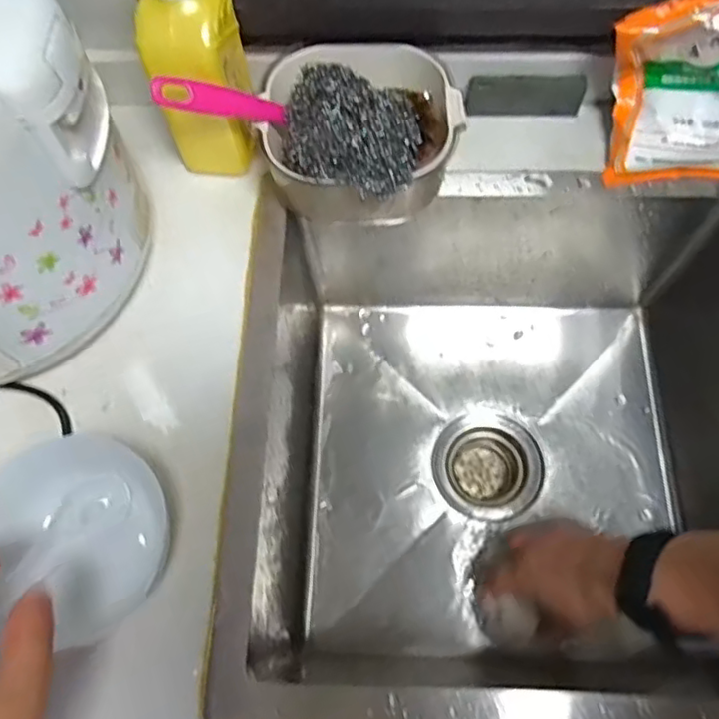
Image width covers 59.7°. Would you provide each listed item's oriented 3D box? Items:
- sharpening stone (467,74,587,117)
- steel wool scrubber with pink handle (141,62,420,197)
[{"bbox_3d":[0.148,-0.237,0.562,0.099,0.037,0.013,5,47,5],"label":"sharpening stone"},{"bbox_3d":[-0.042,-0.189,0.468,0.180,0.055,0.097,16,68,8],"label":"steel wool scrubber with pink handle"}]

